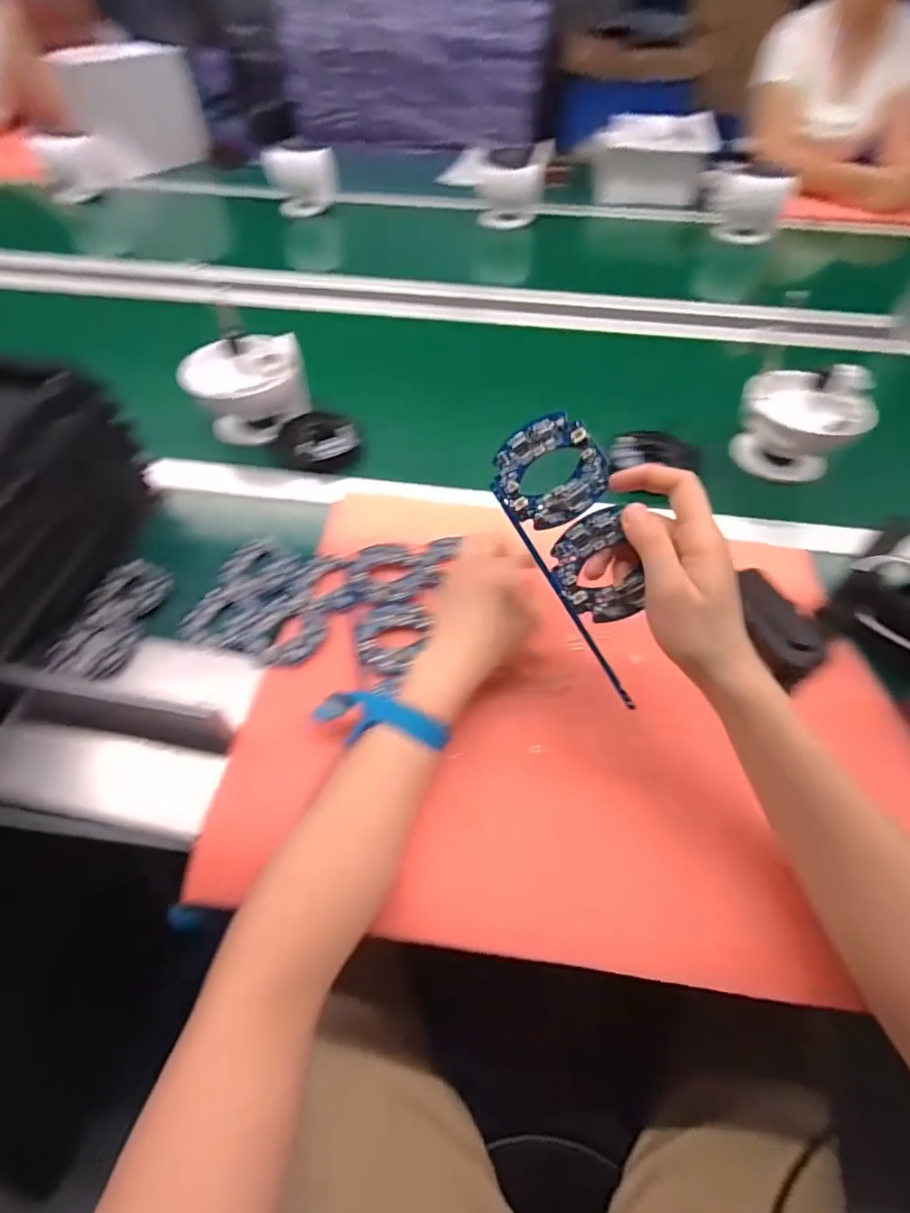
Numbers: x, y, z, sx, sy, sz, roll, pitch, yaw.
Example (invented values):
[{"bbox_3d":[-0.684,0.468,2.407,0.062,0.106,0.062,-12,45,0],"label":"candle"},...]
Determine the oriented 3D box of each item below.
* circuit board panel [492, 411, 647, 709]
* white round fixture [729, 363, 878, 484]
[{"bbox_3d":[0.086,-0.036,0.325,0.067,0.007,0.174,-32,85,16],"label":"circuit board panel"},{"bbox_3d":[0.383,-0.207,0.589,0.092,0.112,0.122,-31,59,-21],"label":"white round fixture"}]

